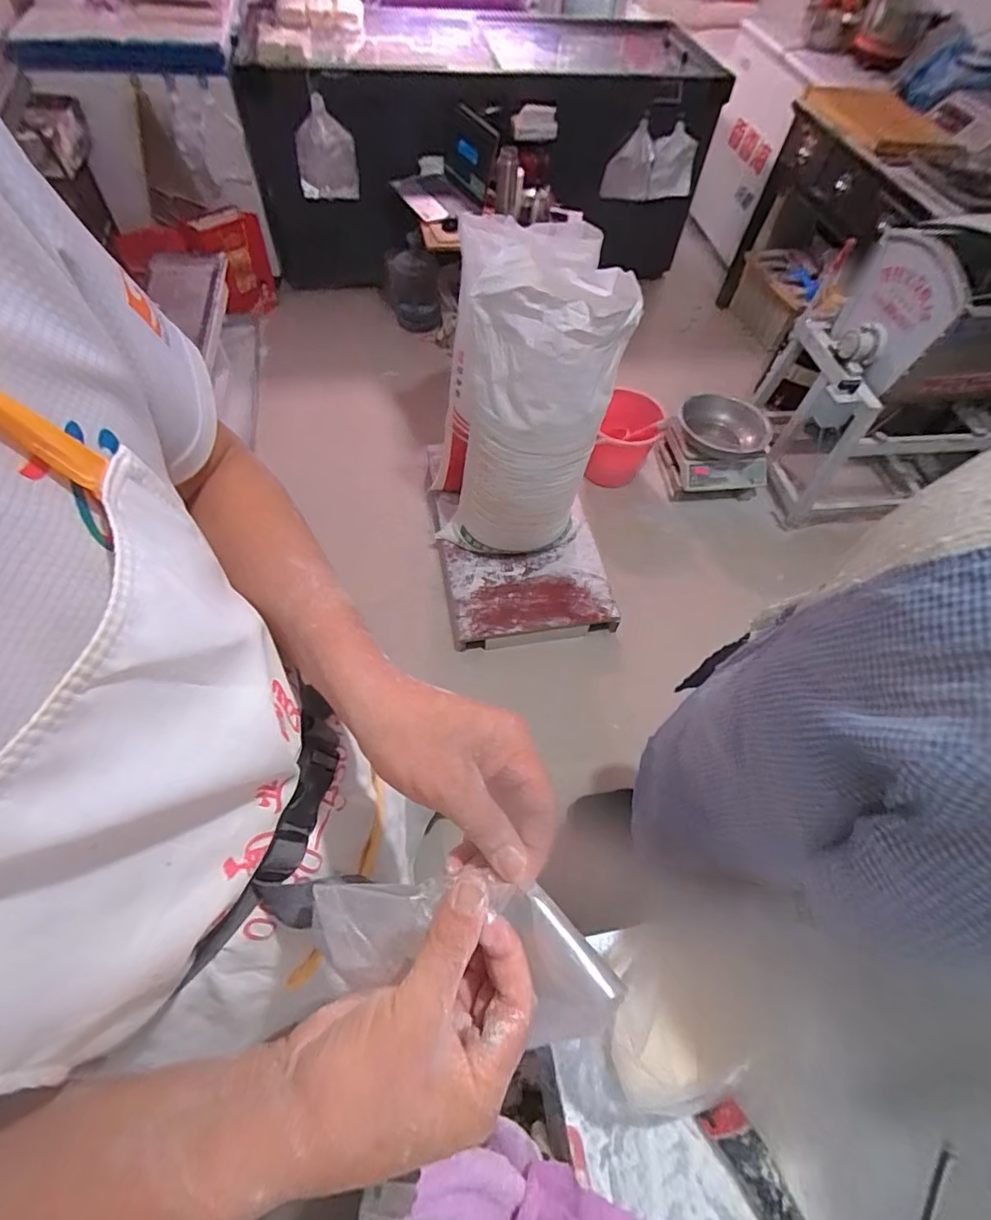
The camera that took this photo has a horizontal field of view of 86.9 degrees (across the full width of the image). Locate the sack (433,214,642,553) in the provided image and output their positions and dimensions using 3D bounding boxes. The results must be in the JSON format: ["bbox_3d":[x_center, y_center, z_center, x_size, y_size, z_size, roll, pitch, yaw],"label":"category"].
[{"bbox_3d":[0.073,-0.559,1.470,0.428,0.786,0.476,-2,59,-6],"label":"sack"}]

